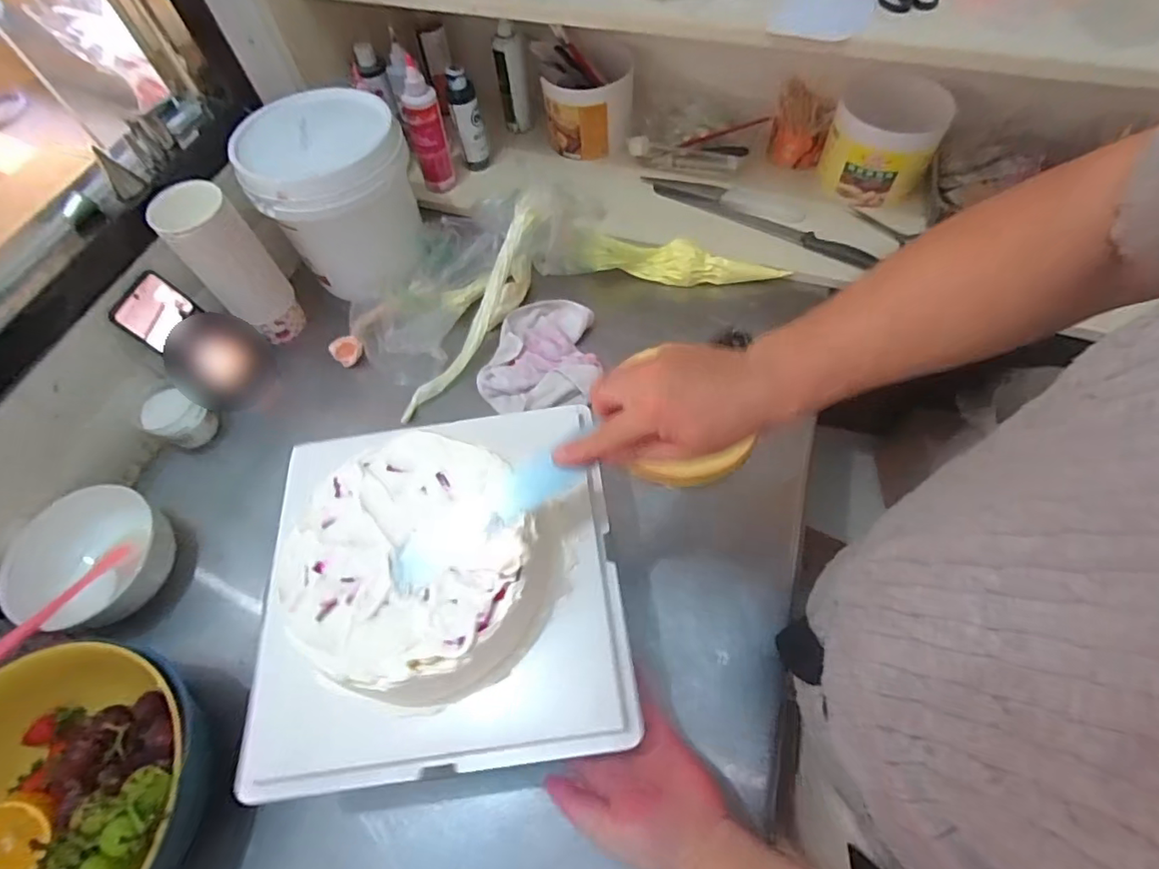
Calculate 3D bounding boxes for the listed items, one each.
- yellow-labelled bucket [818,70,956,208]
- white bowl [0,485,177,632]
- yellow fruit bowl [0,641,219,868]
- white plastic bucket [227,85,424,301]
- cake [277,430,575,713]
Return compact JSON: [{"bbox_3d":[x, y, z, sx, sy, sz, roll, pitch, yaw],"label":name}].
[{"bbox_3d":[0.434,-0.420,0.783,0.144,0.122,0.125,21,64,16],"label":"yellow-labelled bucket"},{"bbox_3d":[-0.514,0.131,0.584,0.141,0.060,0.144,-2,60,3],"label":"white bowl"},{"bbox_3d":[-0.439,0.314,0.460,0.227,0.112,0.240,-2,60,3],"label":"yellow fruit bowl"},{"bbox_3d":[-0.315,-0.323,0.738,0.178,0.185,0.187,-2,60,3],"label":"white plastic bucket"},{"bbox_3d":[-0.116,0.096,0.406,0.187,0.073,0.183,20,64,15],"label":"cake"}]

